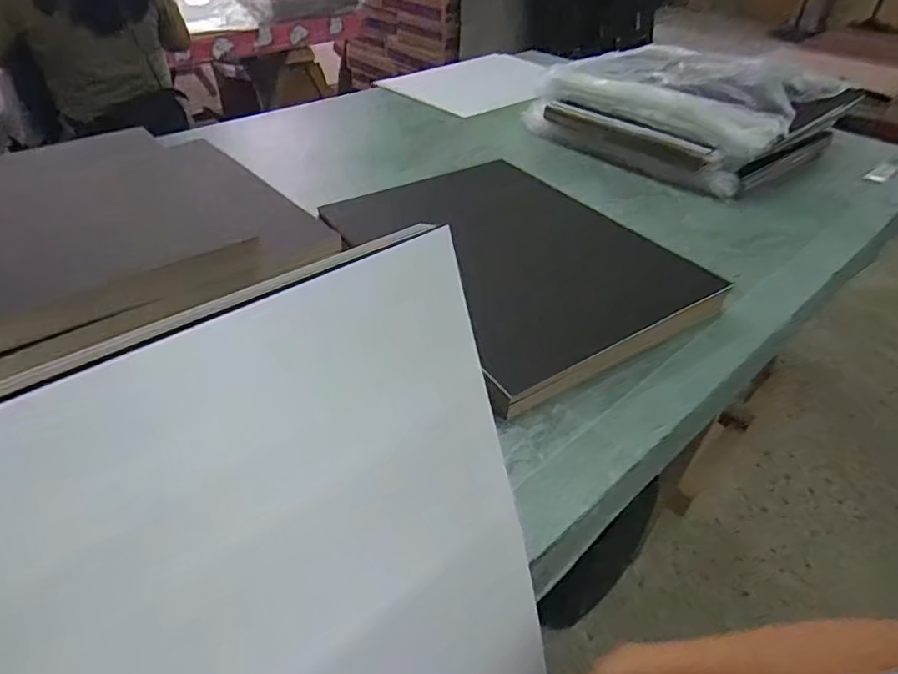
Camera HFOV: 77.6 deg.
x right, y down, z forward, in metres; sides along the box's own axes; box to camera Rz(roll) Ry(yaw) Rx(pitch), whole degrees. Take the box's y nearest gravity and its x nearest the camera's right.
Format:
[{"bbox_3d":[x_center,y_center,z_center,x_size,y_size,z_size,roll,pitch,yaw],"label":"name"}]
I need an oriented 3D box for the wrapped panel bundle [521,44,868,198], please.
[{"bbox_3d":[0.496,-0.511,1.196,0.550,0.155,0.425,34,50,31],"label":"wrapped panel bundle"}]

